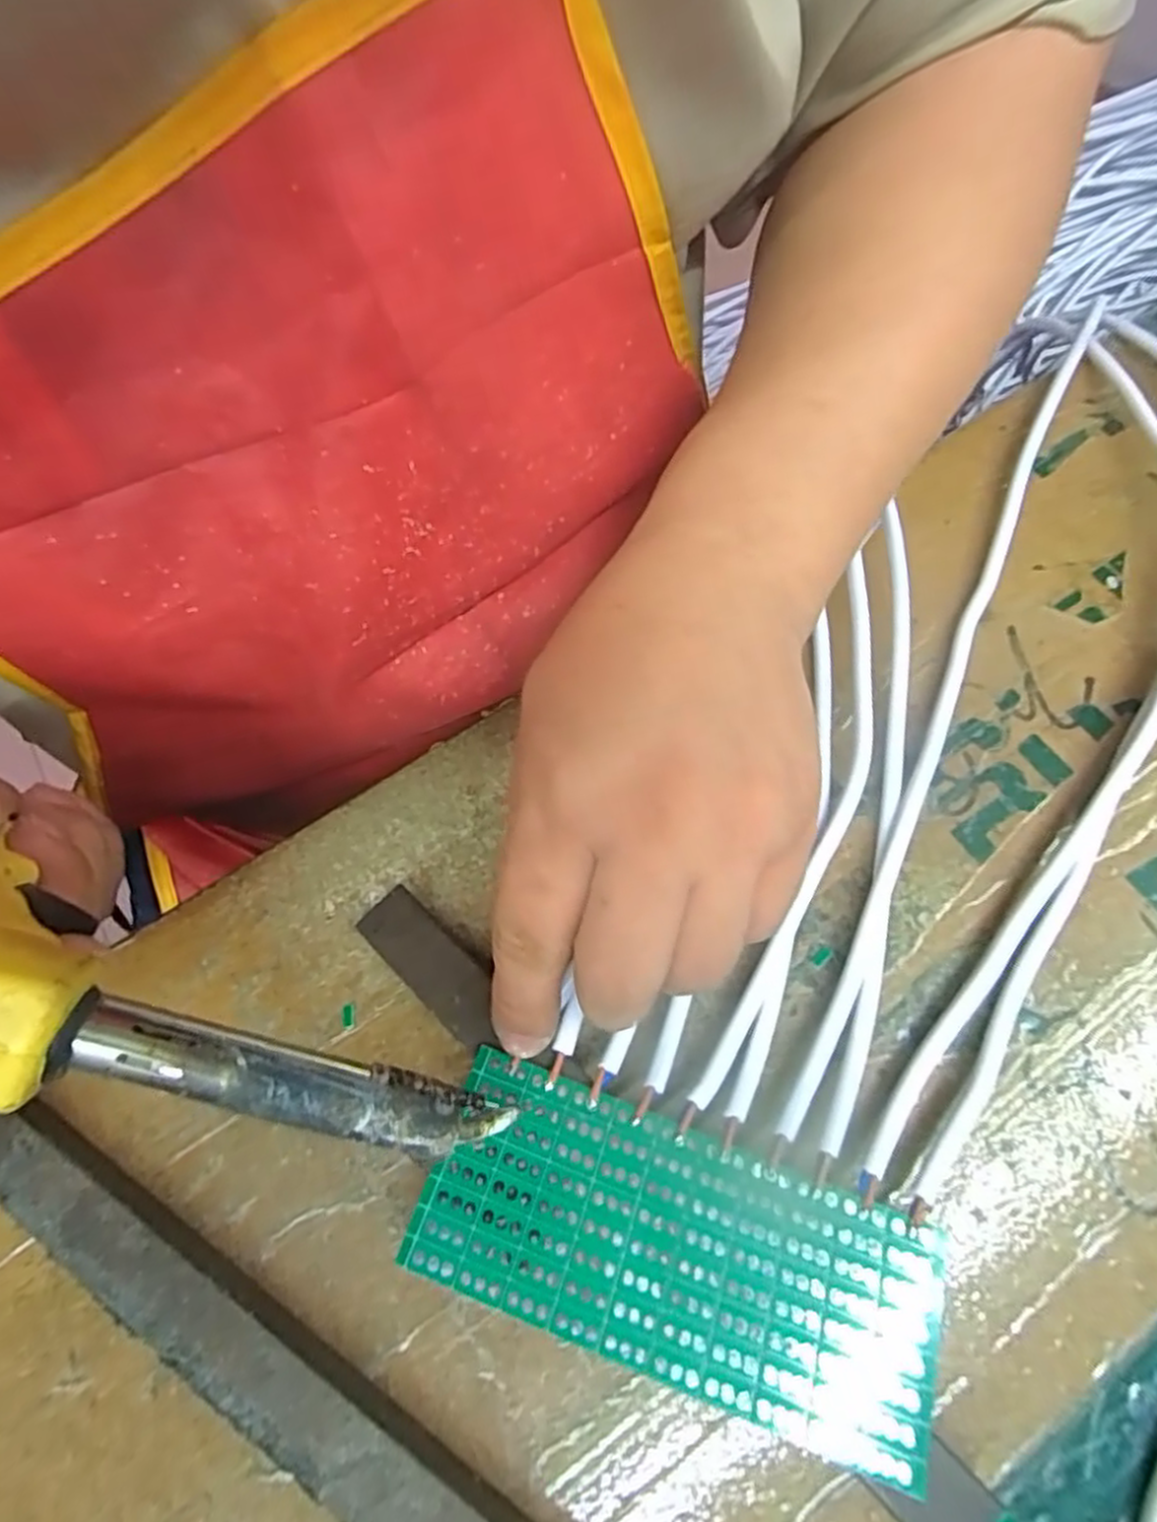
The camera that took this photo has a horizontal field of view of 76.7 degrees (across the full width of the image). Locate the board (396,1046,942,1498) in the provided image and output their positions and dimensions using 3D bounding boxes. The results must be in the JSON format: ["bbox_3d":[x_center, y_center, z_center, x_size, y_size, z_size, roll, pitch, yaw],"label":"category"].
[{"bbox_3d":[0.026,0.129,0.192,0.133,0.004,0.058,20,62,8],"label":"board"}]

